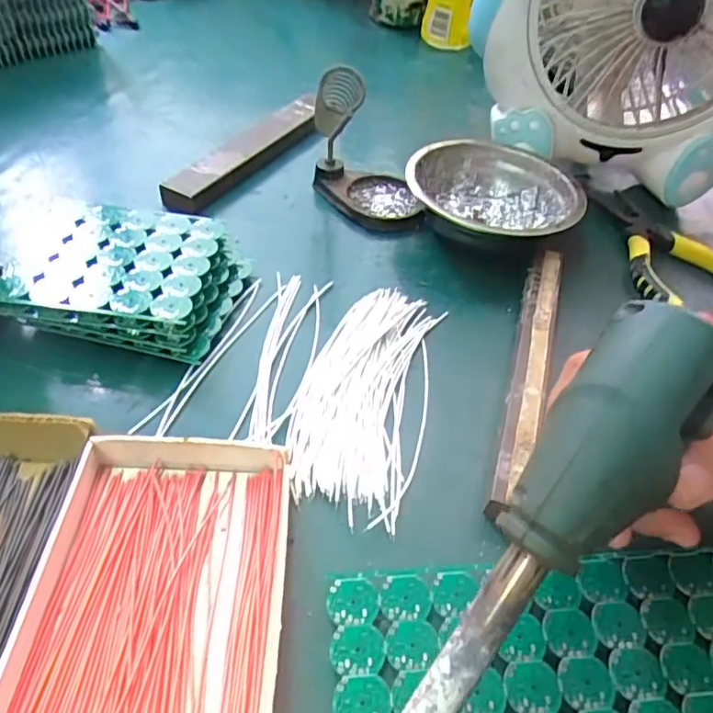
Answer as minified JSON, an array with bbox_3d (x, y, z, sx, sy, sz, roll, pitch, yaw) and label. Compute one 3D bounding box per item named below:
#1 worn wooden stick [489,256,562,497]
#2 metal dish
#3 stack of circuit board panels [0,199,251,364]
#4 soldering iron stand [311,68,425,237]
[{"bbox_3d":[0.101,0.003,0.336,0.019,0.020,0.192,16,47,9],"label":"worn wooden stick"},{"bbox_3d":[0.097,-0.112,0.427,0.114,0.046,0.104,3,47,-3],"label":"metal dish"},{"bbox_3d":[-0.135,-0.048,0.348,0.121,0.036,0.099,7,46,0],"label":"stack of circuit board panels"},{"bbox_3d":[0.005,-0.156,0.422,0.078,0.104,0.082,-2,47,-9],"label":"soldering iron stand"}]

